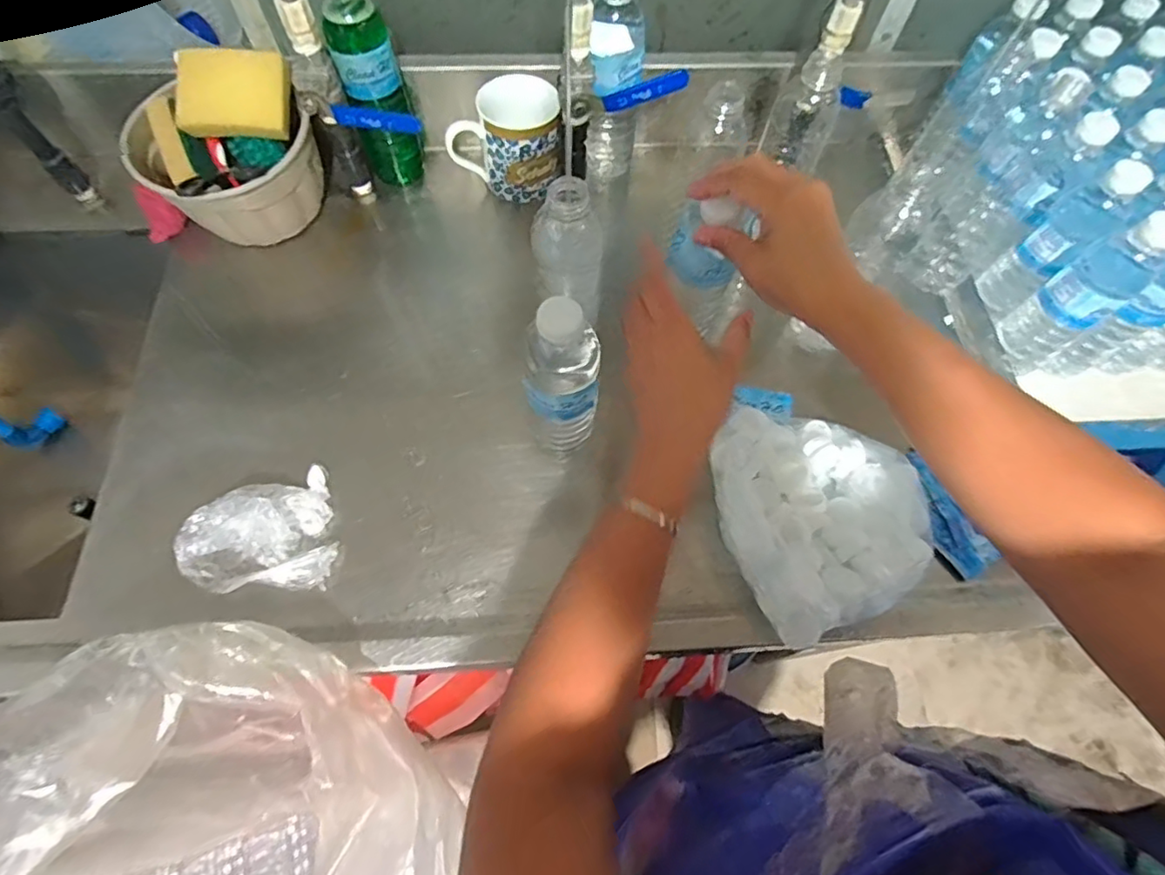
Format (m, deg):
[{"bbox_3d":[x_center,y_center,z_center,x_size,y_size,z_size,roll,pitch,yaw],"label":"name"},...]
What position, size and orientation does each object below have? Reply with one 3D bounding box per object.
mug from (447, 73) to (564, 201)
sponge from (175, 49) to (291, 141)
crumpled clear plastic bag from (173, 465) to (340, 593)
[{"bbox_3d":[-0.087,-0.330,0.644,0.126,0.109,0.077,-8,65,-7],"label":"mug"},{"bbox_3d":[-0.343,-0.340,0.574,0.113,0.024,0.076,0,102,-3],"label":"sponge"},{"bbox_3d":[-0.283,0.084,0.506,0.124,0.043,0.107,-14,66,-9],"label":"crumpled clear plastic bag"}]

